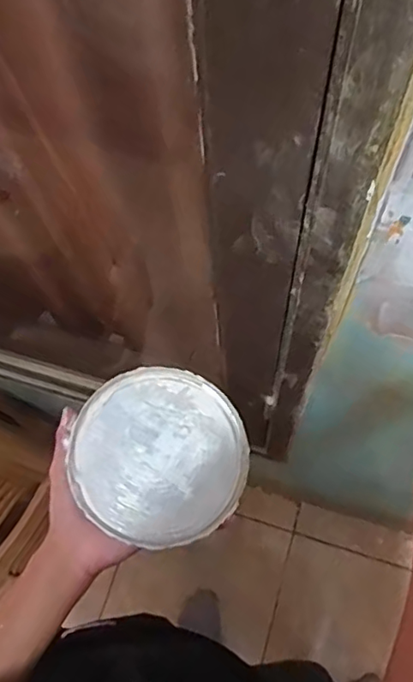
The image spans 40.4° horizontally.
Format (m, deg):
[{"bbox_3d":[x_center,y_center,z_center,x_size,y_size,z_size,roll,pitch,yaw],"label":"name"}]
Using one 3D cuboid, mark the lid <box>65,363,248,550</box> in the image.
[{"bbox_3d":[-0.040,0.095,0.483,0.144,0.020,0.148,-1,68,2],"label":"lid"}]

